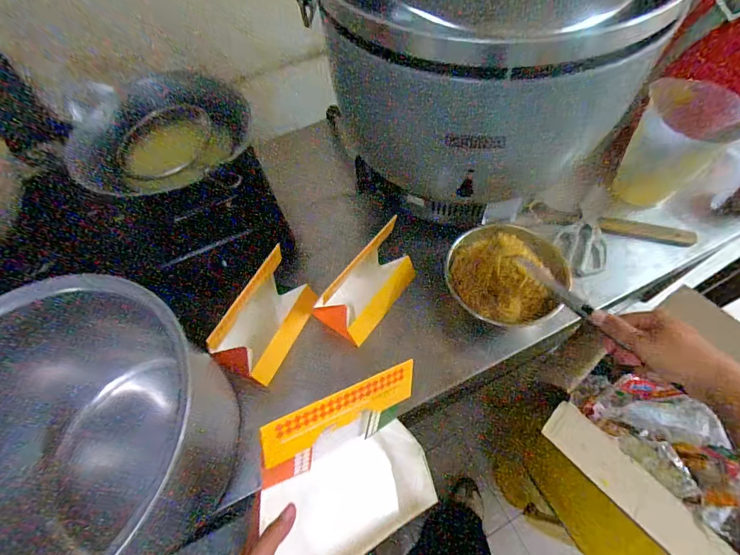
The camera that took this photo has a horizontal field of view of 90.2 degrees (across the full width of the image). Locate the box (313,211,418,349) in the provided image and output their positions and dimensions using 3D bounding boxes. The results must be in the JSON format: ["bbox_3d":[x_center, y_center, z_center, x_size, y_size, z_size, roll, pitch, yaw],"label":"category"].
[{"bbox_3d":[0.000,0.016,0.671,0.107,0.048,0.209,43,69,-4],"label":"box"}]

